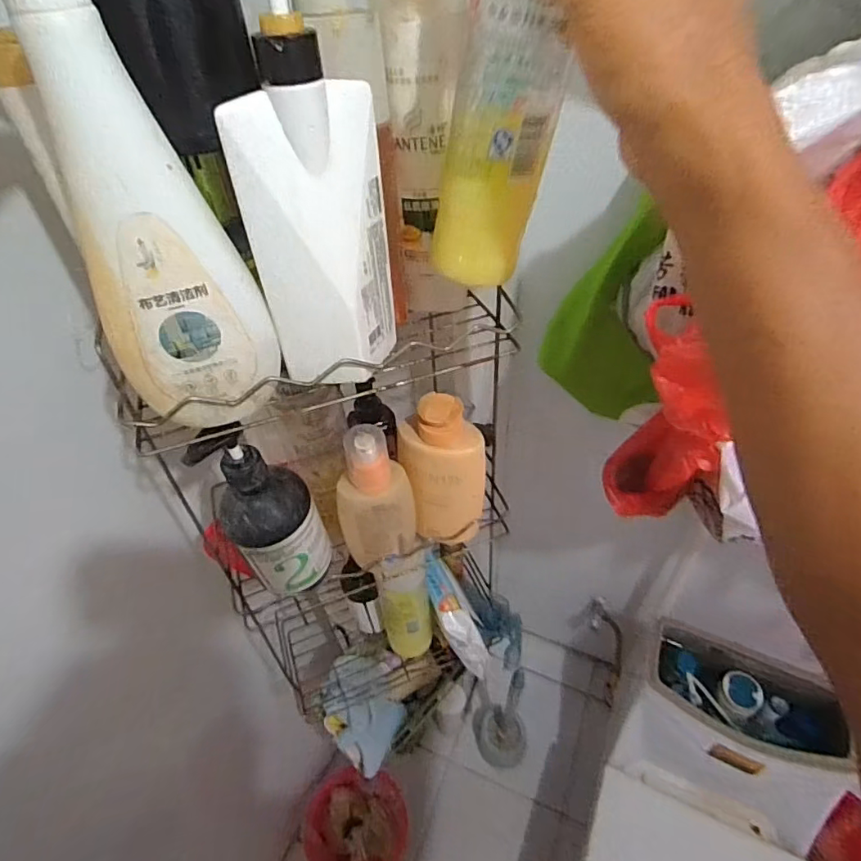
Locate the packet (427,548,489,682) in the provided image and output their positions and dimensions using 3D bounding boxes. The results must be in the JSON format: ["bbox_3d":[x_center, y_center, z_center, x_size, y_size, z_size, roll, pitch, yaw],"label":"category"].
[{"bbox_3d":[0.030,0.222,0.633,0.051,0.088,0.132,-14,48,-9],"label":"packet"}]

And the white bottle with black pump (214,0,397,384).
[{"bbox_3d":[-0.071,-0.136,0.302,0.084,0.220,0.060,-20,39,-14],"label":"white bottle with black pump"}]

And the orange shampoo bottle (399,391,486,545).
[{"bbox_3d":[0.012,0.041,0.469,0.069,0.165,0.046,-13,47,-8],"label":"orange shampoo bottle"}]

